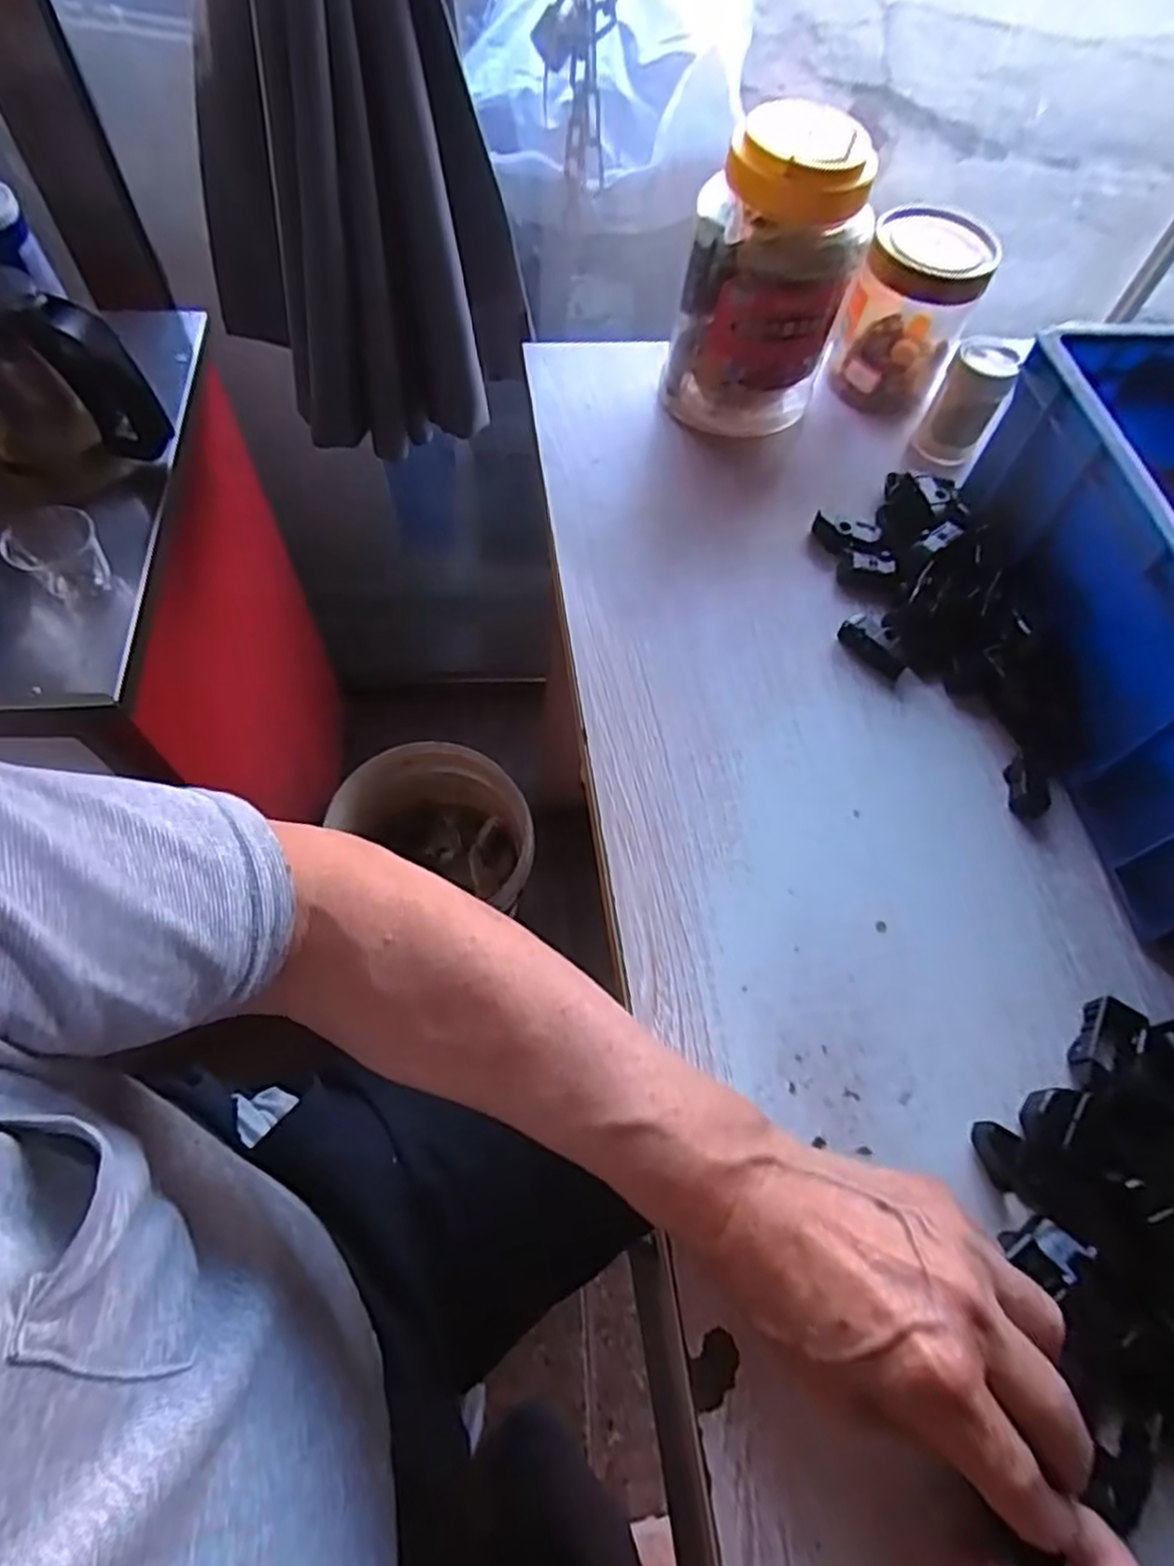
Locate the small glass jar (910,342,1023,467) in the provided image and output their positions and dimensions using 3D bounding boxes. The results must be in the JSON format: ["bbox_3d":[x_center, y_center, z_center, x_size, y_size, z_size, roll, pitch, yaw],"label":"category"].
[{"bbox_3d":[0.276,-0.277,0.539,0.045,0.077,0.036,24,64,9],"label":"small glass jar"}]

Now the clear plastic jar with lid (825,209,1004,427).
[{"bbox_3d":[0.236,-0.346,0.550,0.084,0.120,0.076,21,63,7],"label":"clear plastic jar with lid"}]

